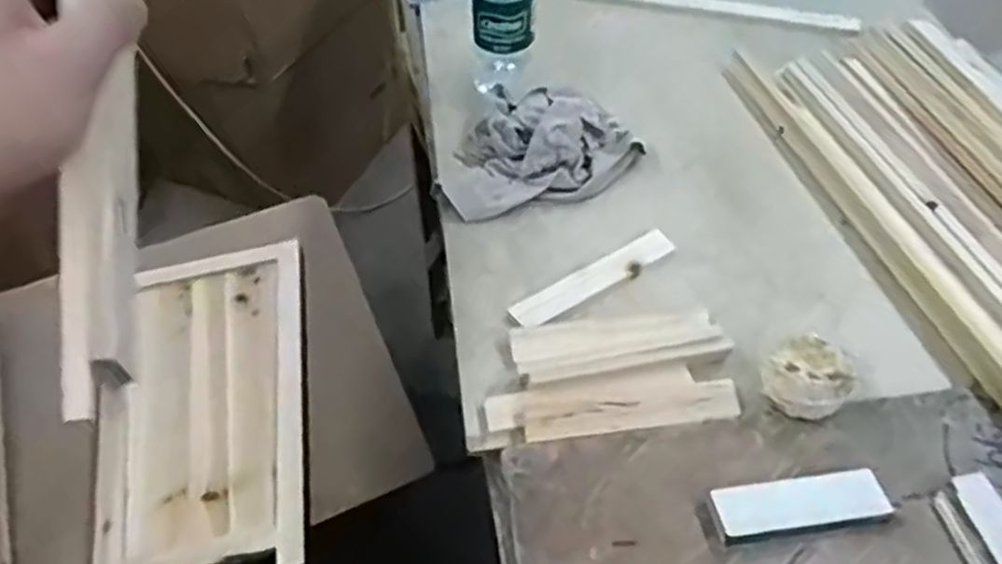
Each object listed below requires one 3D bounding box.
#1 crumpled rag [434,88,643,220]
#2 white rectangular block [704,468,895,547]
[{"bbox_3d":[0.038,-0.124,0.679,0.164,0.064,0.143,12,53,11],"label":"crumpled rag"},{"bbox_3d":[0.194,0.148,0.482,0.111,0.019,0.035,-7,52,-4],"label":"white rectangular block"}]

